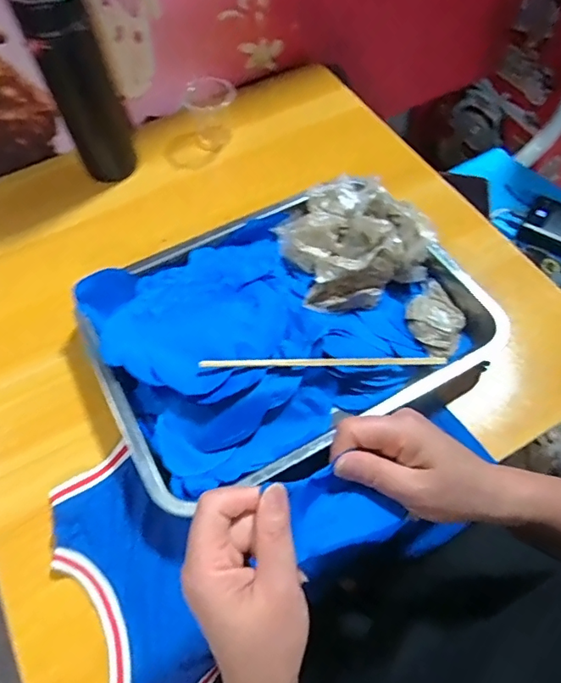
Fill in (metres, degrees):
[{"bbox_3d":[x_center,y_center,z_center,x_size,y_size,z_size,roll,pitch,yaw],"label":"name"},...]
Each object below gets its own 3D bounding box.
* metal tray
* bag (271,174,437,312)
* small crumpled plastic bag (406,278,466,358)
[{"bbox_3d":[0.006,-0.024,0.484,0.347,0.063,0.258,-31,64,-15],"label":"metal tray"},{"bbox_3d":[0.075,-0.108,0.512,0.140,0.045,0.136,-17,62,-9],"label":"bag"},{"bbox_3d":[0.153,-0.024,0.496,0.056,0.016,0.071,33,66,18],"label":"small crumpled plastic bag"}]

